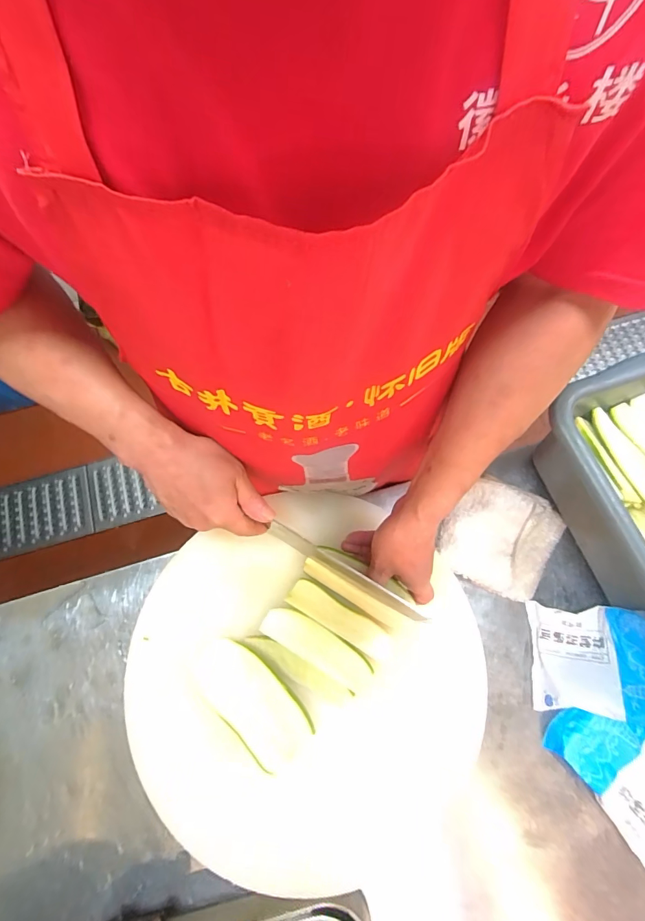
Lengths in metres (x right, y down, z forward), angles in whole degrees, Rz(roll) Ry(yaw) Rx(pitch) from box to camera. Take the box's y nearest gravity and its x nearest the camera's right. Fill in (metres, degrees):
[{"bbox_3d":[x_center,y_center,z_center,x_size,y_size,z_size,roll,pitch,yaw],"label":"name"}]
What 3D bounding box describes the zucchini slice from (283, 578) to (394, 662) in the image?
[{"bbox_3d":[0.021,0.190,0.494,0.134,0.006,0.034,30,75,10],"label":"zucchini slice"}]

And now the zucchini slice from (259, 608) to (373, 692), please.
[{"bbox_3d":[-0.006,0.220,0.485,0.136,0.015,0.044,31,75,10],"label":"zucchini slice"}]

